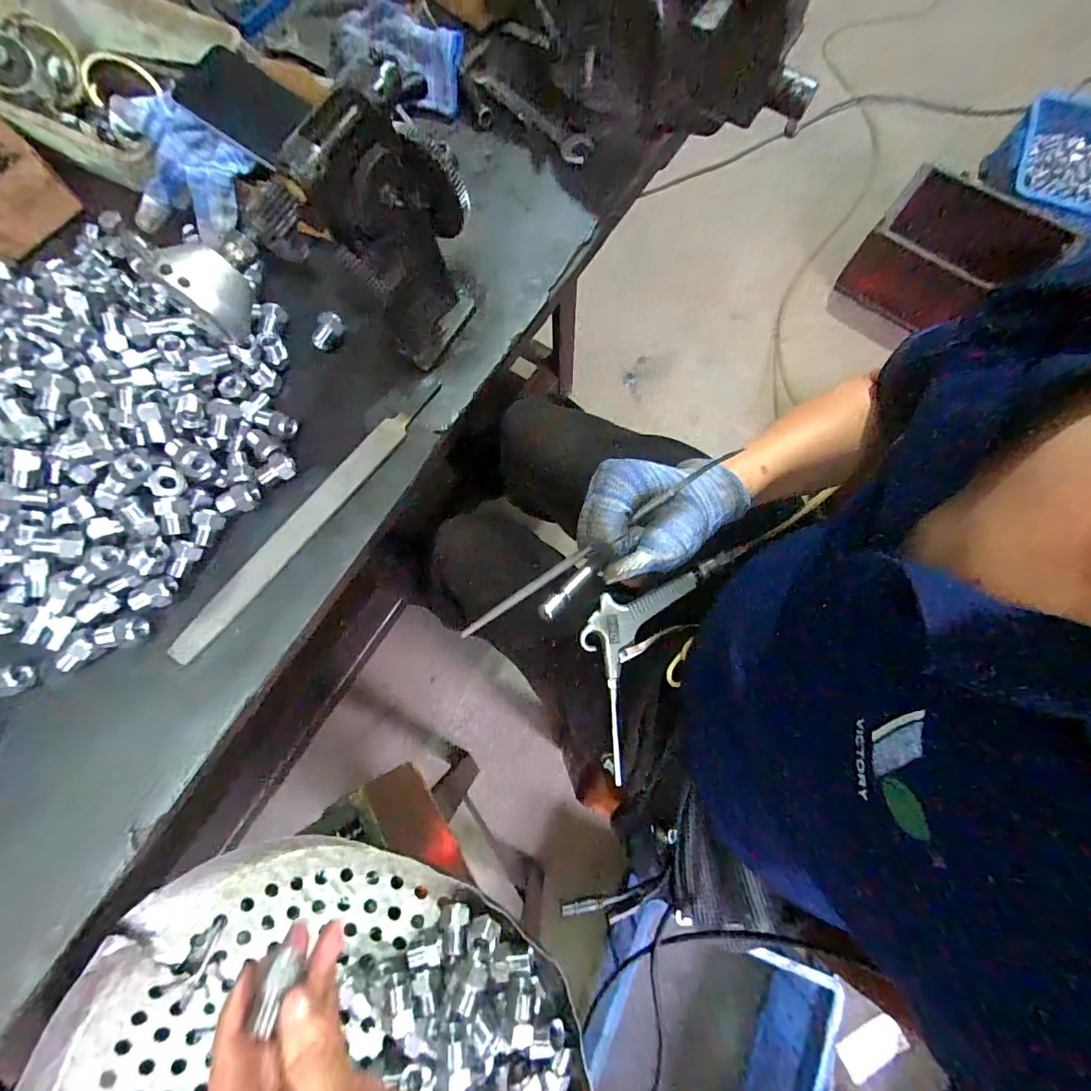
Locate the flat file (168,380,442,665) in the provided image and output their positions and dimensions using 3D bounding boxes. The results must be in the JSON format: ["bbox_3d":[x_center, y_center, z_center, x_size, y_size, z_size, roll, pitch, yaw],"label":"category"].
[{"bbox_3d":[-0.191,-0.027,0.394,0.020,0.004,0.292,41,79,-9],"label":"flat file"}]

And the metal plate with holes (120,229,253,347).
[{"bbox_3d":[-0.181,-0.139,0.253,0.040,0.043,0.035,40,79,10],"label":"metal plate with holes"}]

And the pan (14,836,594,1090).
[{"bbox_3d":[-0.169,0.423,0.318,0.370,0.048,0.393,25,77,7],"label":"pan"}]

